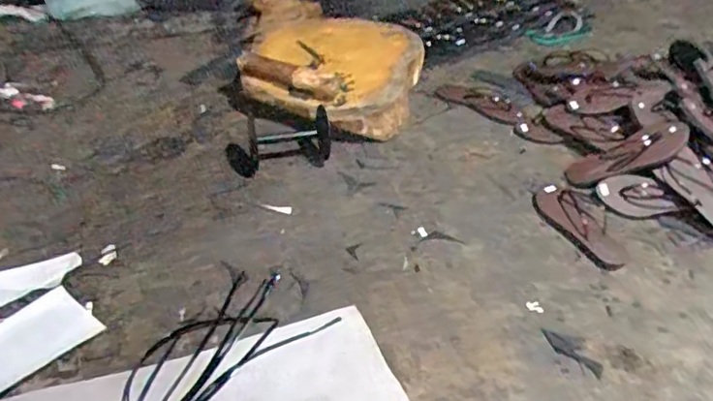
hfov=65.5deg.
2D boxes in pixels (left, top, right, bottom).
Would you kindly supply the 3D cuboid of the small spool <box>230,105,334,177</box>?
[{"bbox_3d":[-0.183,-0.139,1.312,0.244,0.094,0.131,-5,41,-10],"label":"small spool"}]

